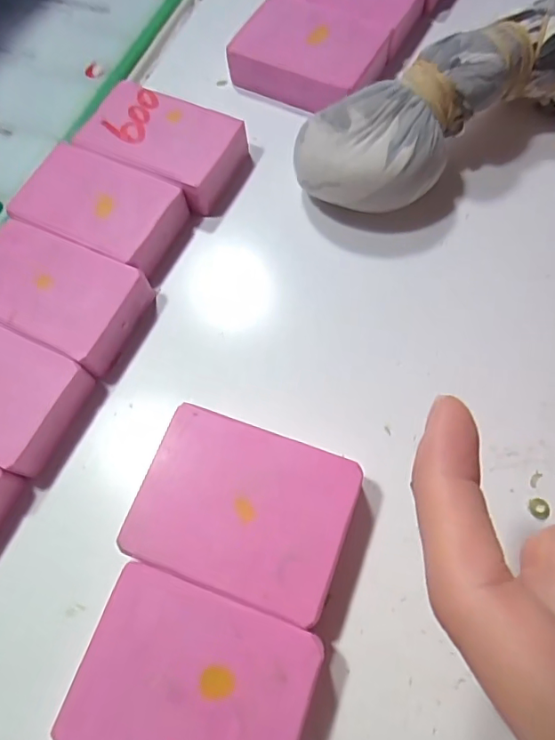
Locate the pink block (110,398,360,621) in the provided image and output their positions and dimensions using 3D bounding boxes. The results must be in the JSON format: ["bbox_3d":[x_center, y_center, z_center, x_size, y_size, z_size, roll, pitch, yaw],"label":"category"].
[{"bbox_3d":[-0.012,0.047,0.172,0.068,0.019,0.053,18,70,9],"label":"pink block"}]

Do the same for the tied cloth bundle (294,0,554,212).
[{"bbox_3d":[0.079,-0.113,0.215,0.145,0.050,0.046,-31,69,-7],"label":"tied cloth bundle"}]

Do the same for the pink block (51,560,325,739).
[{"bbox_3d":[-0.025,0.096,0.153,0.066,0.019,0.052,18,70,9],"label":"pink block"}]

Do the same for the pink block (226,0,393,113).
[{"bbox_3d":[0.016,-0.160,0.254,0.071,0.019,0.049,22,72,13],"label":"pink block"}]

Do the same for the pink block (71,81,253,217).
[{"bbox_3d":[-0.052,-0.106,0.236,0.073,0.016,0.045,23,72,13],"label":"pink block"}]

